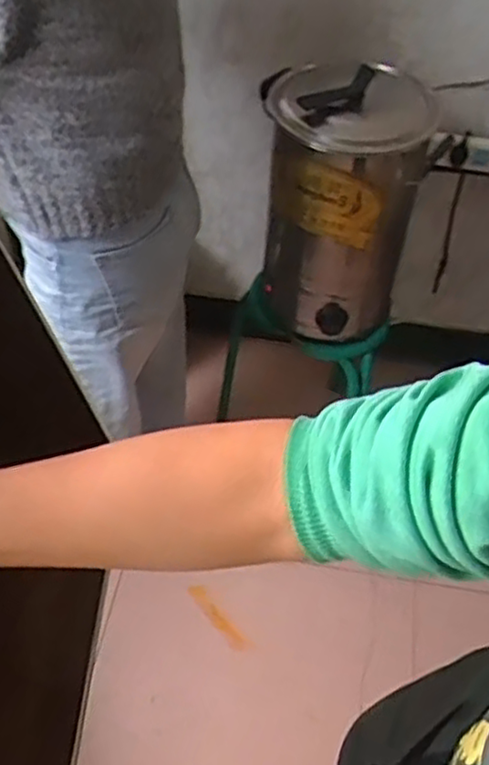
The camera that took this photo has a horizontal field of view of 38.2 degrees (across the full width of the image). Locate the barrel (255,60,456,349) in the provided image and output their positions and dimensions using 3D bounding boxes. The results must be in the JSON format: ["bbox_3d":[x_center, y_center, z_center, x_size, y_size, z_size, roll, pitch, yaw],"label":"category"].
[{"bbox_3d":[0.156,-0.282,1.177,0.241,0.414,0.199,-3,51,-4],"label":"barrel"}]

